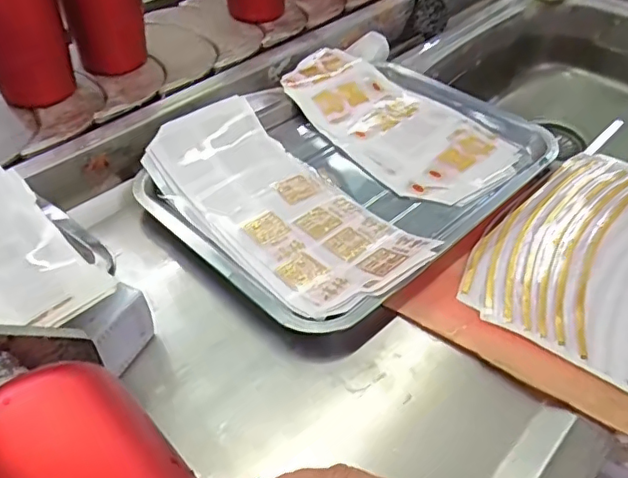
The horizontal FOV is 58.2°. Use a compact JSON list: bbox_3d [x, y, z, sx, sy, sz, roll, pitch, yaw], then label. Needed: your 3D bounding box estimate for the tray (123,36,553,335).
[{"bbox_3d":[0.032,-0.085,0.551,0.366,0.027,0.293,-34,58,-31],"label":"tray"}]

